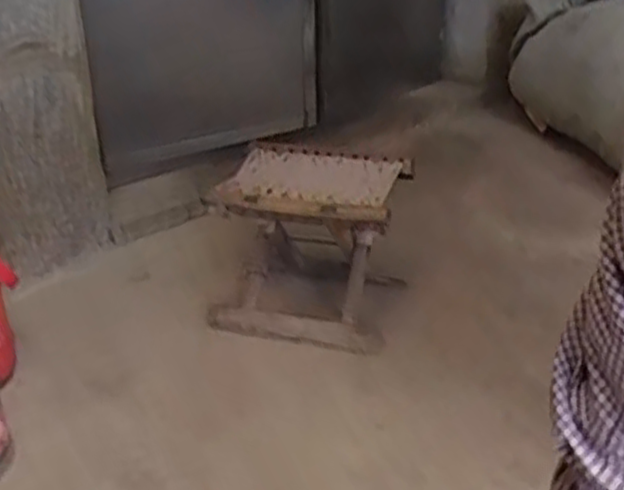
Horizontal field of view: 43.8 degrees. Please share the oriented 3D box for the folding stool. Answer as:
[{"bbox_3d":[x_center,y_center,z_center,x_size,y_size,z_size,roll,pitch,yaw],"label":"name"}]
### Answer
[{"bbox_3d":[-0.004,0.004,1.180,0.274,0.242,0.207,8,27,18],"label":"folding stool"}]

